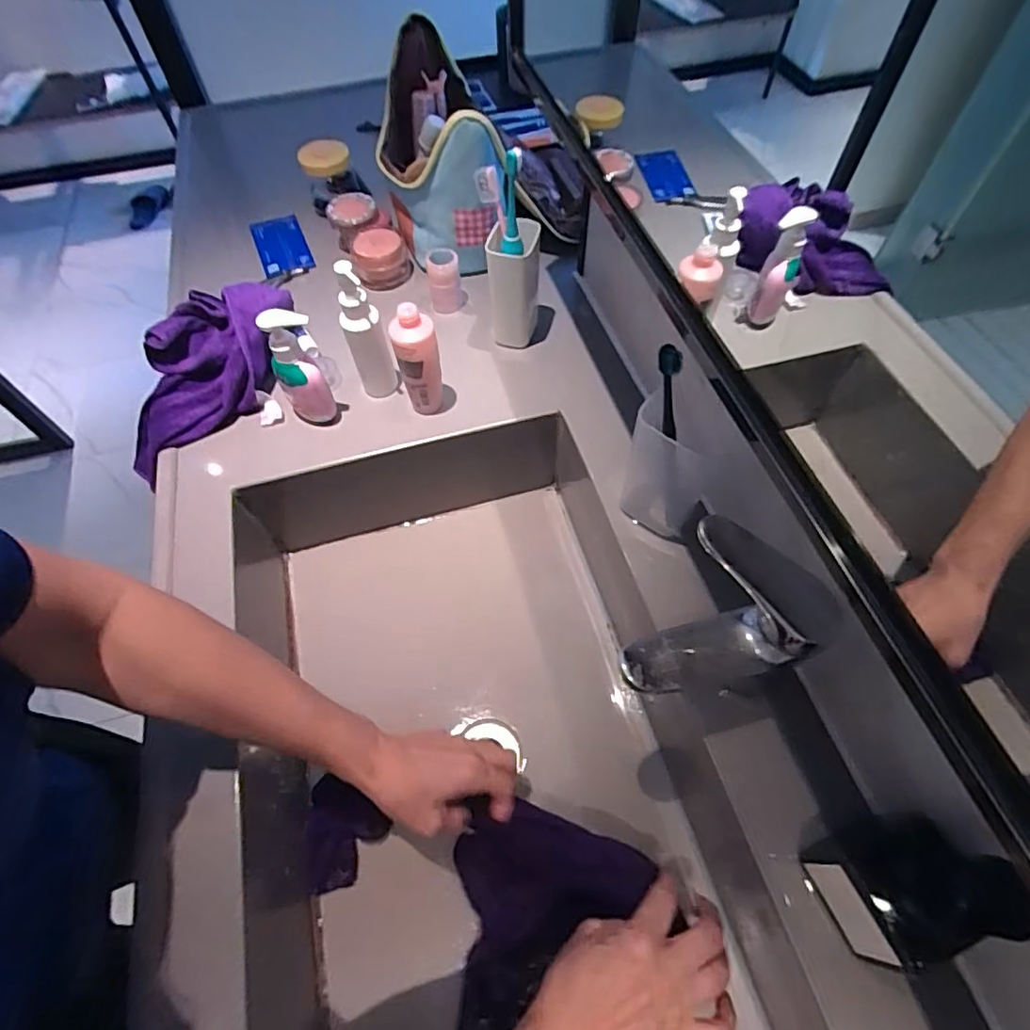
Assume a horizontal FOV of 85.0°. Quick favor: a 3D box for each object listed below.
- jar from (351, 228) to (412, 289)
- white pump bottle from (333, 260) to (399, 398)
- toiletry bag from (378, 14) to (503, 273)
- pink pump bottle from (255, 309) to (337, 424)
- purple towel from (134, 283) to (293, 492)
[{"bbox_3d":[-0.175,-0.337,0.738,0.070,0.049,0.063,-12,59,-6],"label":"jar"},{"bbox_3d":[-0.155,-0.183,0.587,0.042,0.158,0.034,-23,61,-12],"label":"white pump bottle"},{"bbox_3d":[-0.102,-0.466,0.728,0.139,0.183,0.280,-13,59,-6],"label":"toiletry bag"},{"bbox_3d":[-0.217,-0.144,0.578,0.051,0.140,0.045,-32,63,-17],"label":"pink pump bottle"},{"bbox_3d":[-0.348,-0.152,0.624,0.119,0.038,0.252,36,92,-3],"label":"purple towel"}]

